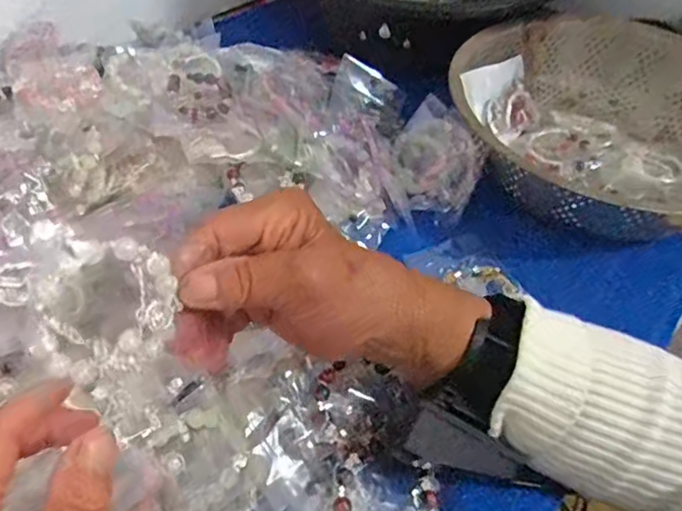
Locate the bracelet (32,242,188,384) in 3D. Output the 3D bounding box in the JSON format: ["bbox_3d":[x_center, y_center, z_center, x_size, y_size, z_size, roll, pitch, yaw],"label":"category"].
[{"bbox_3d":[-0.093,0.021,0.233,0.056,0.056,0.006,-17,25,-40],"label":"bracelet"}]

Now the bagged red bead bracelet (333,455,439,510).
[{"bbox_3d":[0.025,0.134,0.306,0.056,0.020,0.053,7,48,2],"label":"bagged red bead bracelet"}]

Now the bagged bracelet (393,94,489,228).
[{"bbox_3d":[0.081,-0.079,0.476,0.024,0.072,0.097,10,44,-52],"label":"bagged bracelet"}]

